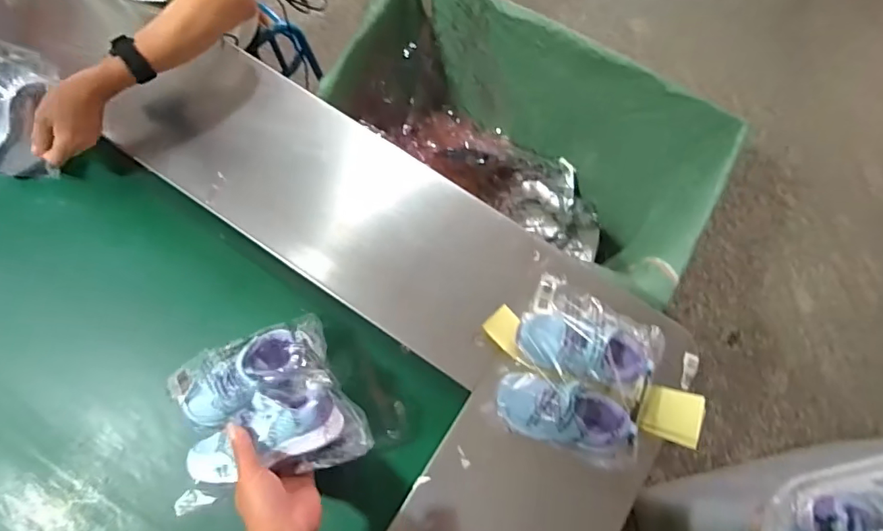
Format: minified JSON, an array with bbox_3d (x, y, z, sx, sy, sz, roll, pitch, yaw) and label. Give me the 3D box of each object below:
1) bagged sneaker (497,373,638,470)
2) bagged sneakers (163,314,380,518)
[{"bbox_3d":[0.155,0.191,0.626,0.176,0.079,0.073,20,72,3],"label":"bagged sneaker"},{"bbox_3d":[-0.215,0.171,0.604,0.201,0.083,0.197,-24,72,-11],"label":"bagged sneakers"}]

